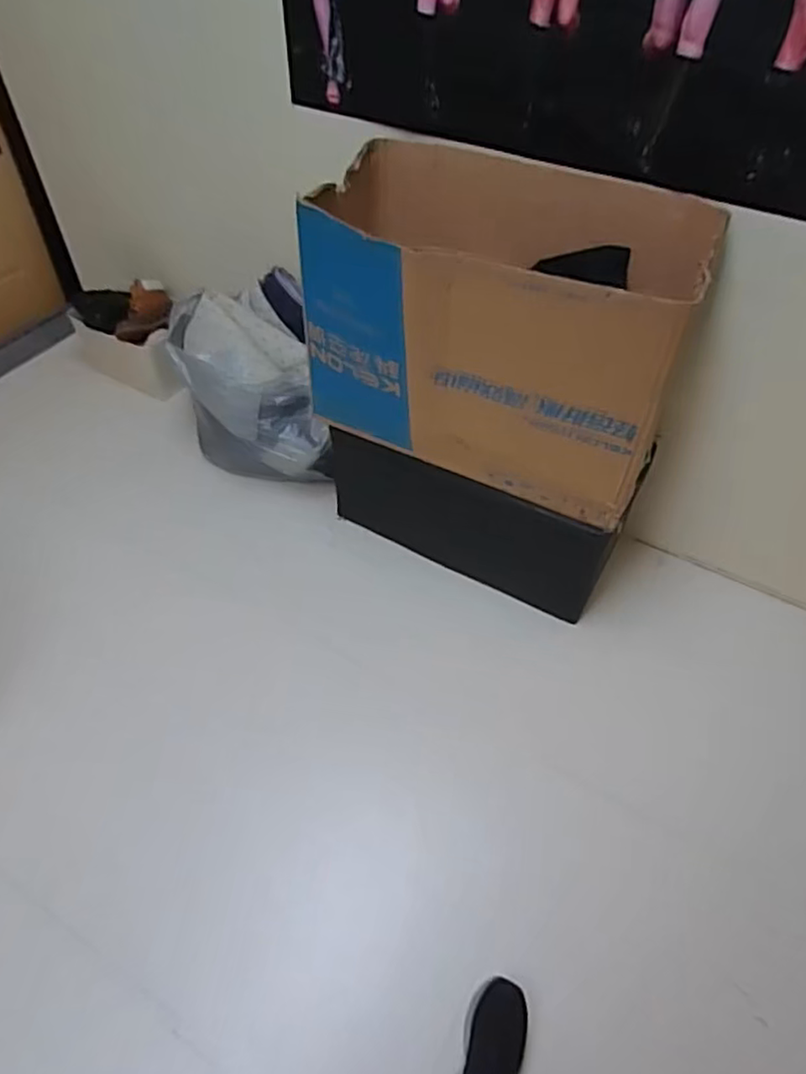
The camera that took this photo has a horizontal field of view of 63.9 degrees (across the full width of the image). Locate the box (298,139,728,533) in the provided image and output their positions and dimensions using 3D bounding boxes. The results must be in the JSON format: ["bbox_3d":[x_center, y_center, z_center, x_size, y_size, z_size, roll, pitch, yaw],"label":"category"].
[{"bbox_3d":[0.179,-0.466,1.434,0.834,0.536,0.466,21,52,17],"label":"box"}]

